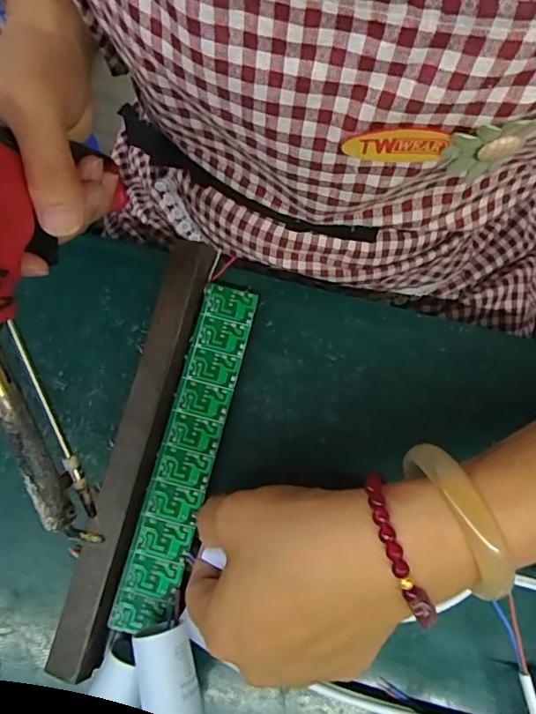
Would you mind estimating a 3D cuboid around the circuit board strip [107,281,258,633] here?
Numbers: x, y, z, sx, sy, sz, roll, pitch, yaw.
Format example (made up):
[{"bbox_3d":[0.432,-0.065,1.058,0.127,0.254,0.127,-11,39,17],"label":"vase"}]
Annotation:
[{"bbox_3d":[-0.043,0.050,0.279,0.030,0.004,0.184,14,78,6],"label":"circuit board strip"}]

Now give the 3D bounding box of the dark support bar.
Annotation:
[{"bbox_3d":[-0.072,0.045,0.277,0.026,0.017,0.232,12,76,5],"label":"dark support bar"}]

